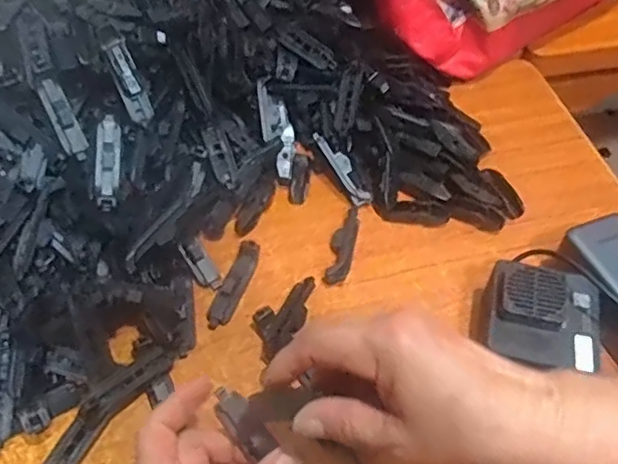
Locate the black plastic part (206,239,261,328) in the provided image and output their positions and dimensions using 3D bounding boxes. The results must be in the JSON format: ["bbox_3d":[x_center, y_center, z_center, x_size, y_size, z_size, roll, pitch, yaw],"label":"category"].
[{"bbox_3d":[-0.057,0.039,0.476,0.020,0.009,0.073,15,53,11],"label":"black plastic part"}]

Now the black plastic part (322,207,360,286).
[{"bbox_3d":[0.027,0.010,0.502,0.019,0.005,0.073,11,53,8],"label":"black plastic part"}]

